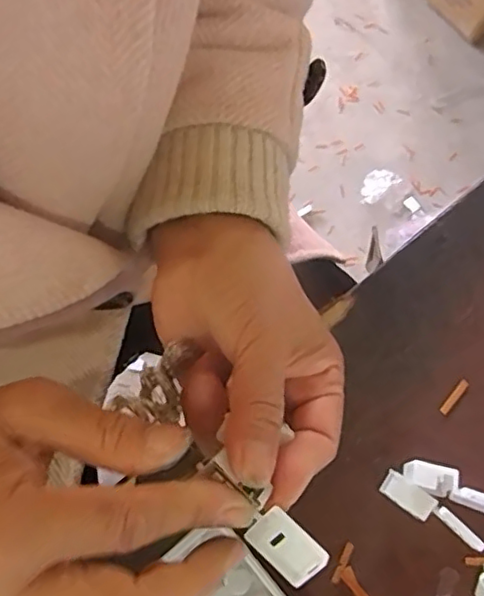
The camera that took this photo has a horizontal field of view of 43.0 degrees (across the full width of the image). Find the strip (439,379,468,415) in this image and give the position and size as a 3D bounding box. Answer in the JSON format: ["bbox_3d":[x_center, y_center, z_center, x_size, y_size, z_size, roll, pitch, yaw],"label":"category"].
[{"bbox_3d":[0.116,0.054,0.338,0.005,0.004,0.021,38,81,7],"label":"strip"}]

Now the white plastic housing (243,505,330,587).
[{"bbox_3d":[0.016,0.091,0.226,0.028,0.004,0.020,40,110,7],"label":"white plastic housing"}]

